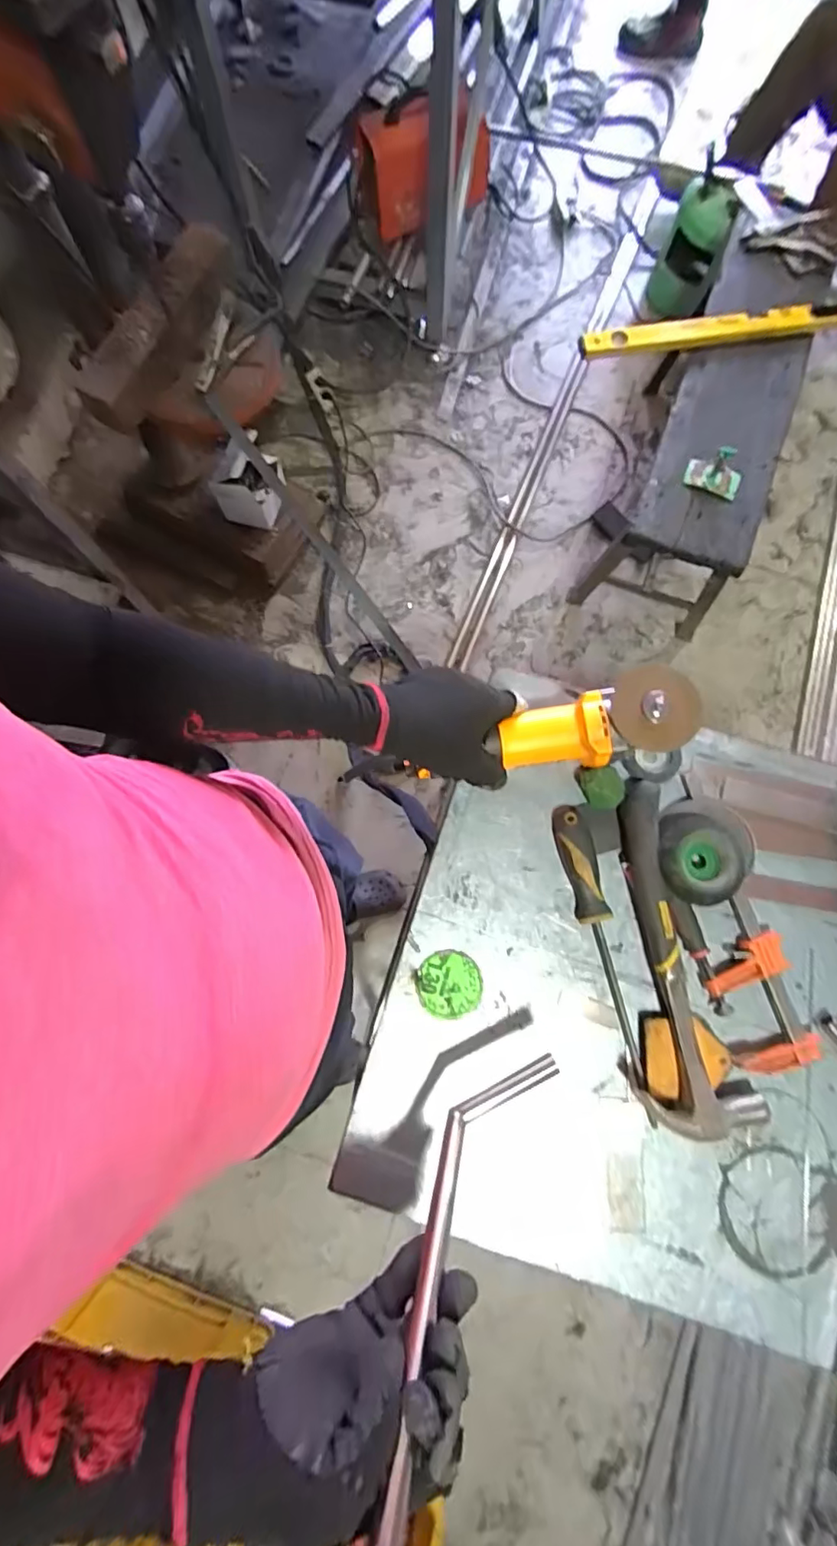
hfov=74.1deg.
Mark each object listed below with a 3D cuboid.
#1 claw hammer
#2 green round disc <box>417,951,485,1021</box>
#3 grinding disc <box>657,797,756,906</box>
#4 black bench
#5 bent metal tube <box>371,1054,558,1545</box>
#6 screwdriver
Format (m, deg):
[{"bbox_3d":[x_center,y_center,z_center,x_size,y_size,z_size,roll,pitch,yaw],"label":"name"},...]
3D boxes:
[{"bbox_3d":[0.232,0.174,0.536,0.105,0.033,0.328,-13,79,-3],"label":"claw hammer"},{"bbox_3d":[0.031,0.212,0.557,0.063,0.007,0.064,0,79,0],"label":"green round disc"},{"bbox_3d":[0.288,0.078,0.561,0.101,0.050,0.102,0,79,0],"label":"grinding disc"},{"bbox_3d":[0.706,-0.806,1.414,0.315,0.394,0.889,19,81,3],"label":"black bench"},{"bbox_3d":[0.014,0.359,0.374,0.068,0.021,0.356,9,42,26],"label":"bent metal tube"},{"bbox_3d":[0.180,0.180,0.550,0.039,0.031,0.296,-10,79,-2],"label":"screwdriver"}]

